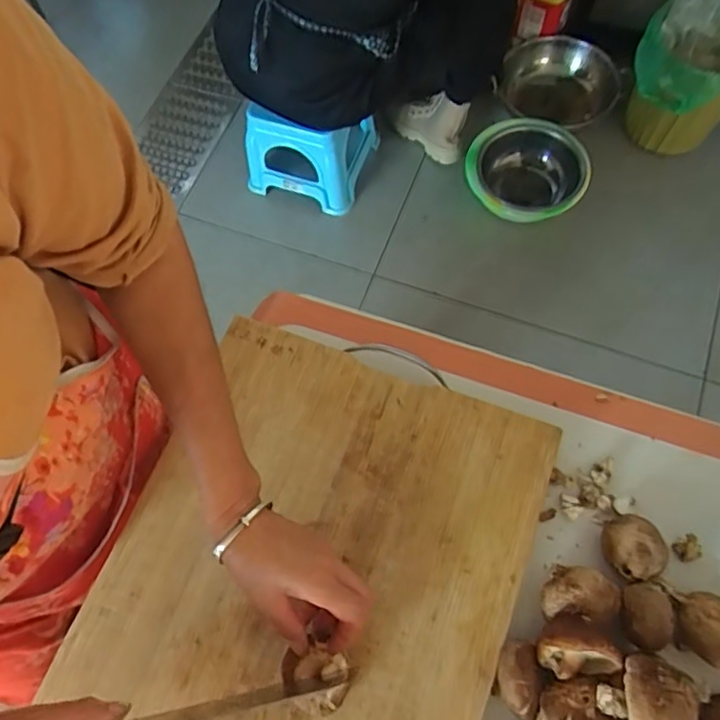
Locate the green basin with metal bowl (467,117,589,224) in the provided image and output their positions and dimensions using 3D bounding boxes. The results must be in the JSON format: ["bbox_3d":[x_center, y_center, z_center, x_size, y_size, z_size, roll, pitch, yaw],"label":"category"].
[{"bbox_3d":[0.410,-0.450,1.464,0.267,0.131,0.278,-17,69,-5],"label":"green basin with metal bowl"}]

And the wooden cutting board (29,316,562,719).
[{"bbox_3d":[-0.058,0.222,0.480,0.327,0.016,0.481,19,71,9],"label":"wooden cutting board"}]

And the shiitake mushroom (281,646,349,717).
[{"bbox_3d":[-0.035,0.246,0.451,0.050,0.027,0.044,11,69,6],"label":"shiitake mushroom"}]

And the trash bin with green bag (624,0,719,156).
[{"bbox_3d":[0.782,-0.677,1.368,0.257,0.335,0.266,-1,69,2],"label":"trash bin with green bag"}]

